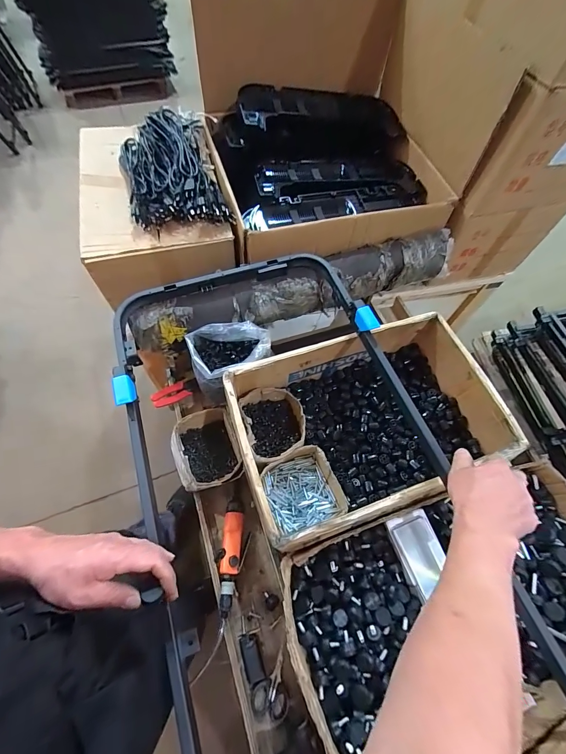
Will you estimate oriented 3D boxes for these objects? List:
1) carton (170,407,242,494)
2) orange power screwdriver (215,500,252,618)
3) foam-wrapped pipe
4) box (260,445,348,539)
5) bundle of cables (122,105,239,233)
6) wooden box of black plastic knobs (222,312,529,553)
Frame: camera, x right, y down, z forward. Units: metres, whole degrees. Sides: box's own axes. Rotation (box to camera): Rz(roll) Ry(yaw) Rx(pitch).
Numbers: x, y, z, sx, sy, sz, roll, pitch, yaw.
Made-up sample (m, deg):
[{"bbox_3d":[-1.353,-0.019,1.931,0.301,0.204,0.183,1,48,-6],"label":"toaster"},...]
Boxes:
[{"bbox_3d":[-0.177,0.171,0.747,0.140,0.100,0.178,-17,64,-11],"label":"carton"},{"bbox_3d":[-0.109,0.369,0.676,0.063,0.039,0.207,9,62,2],"label":"orange power screwdriver"},{"bbox_3d":[0.057,-0.231,0.807,0.847,0.102,0.137,-19,64,-13],"label":"foam-wrapped pipe"},{"bbox_3d":[0.040,0.237,0.679,0.143,0.063,0.148,-16,64,-11],"label":"box"},{"bbox_3d":[-0.289,-0.525,0.809,0.227,0.102,0.404,-19,64,-13],"label":"bundle of cables"},{"bbox_3d":[0.173,0.101,0.705,0.534,0.158,0.361,-16,64,-11],"label":"wooden box of black plastic knobs"}]

